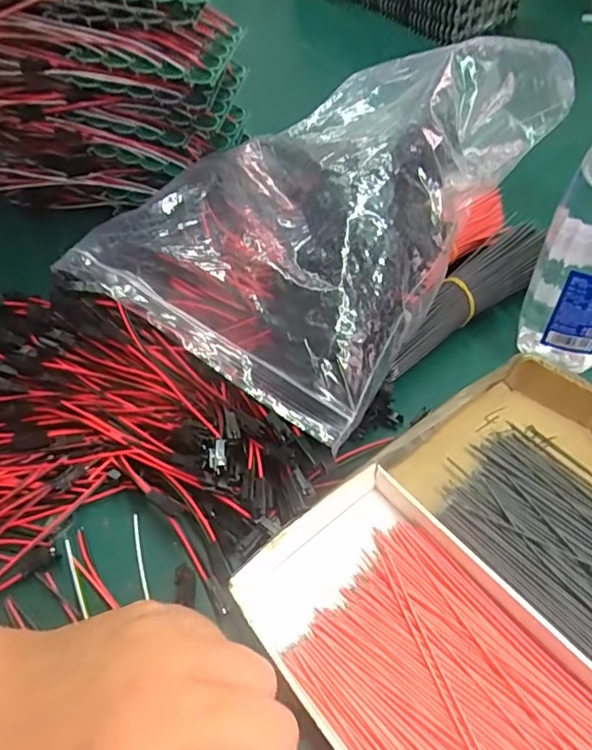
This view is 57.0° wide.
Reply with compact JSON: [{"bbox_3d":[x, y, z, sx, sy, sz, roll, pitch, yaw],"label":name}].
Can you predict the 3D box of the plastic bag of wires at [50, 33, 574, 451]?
[{"bbox_3d":[0.033,-0.129,0.339,0.184,0.075,0.316,34,66,14],"label":"plastic bag of wires"}]

